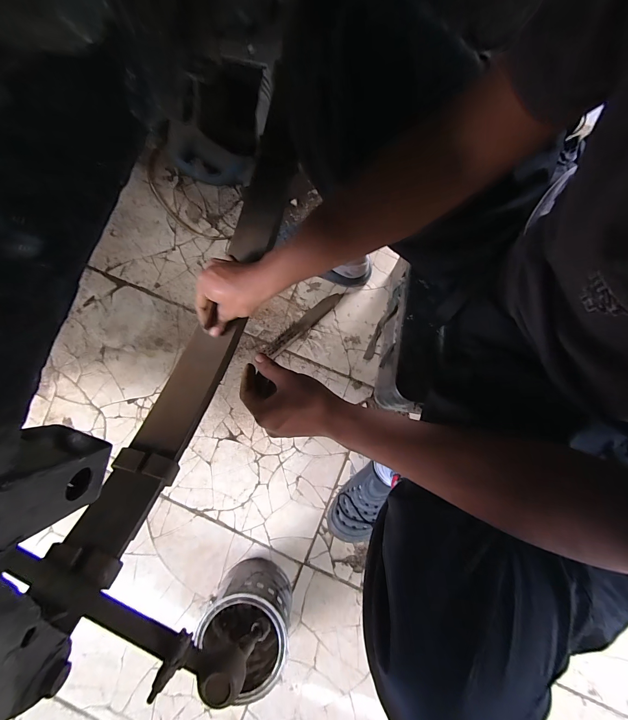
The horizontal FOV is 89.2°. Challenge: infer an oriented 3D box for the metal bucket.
[{"bbox_3d":[-0.118,0.474,0.583,0.139,0.162,0.148,0,78,-1],"label":"metal bucket"}]

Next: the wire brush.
[{"bbox_3d":[-0.024,-0.087,0.765,0.222,0.023,0.034,-41,82,-8],"label":"wire brush"}]

